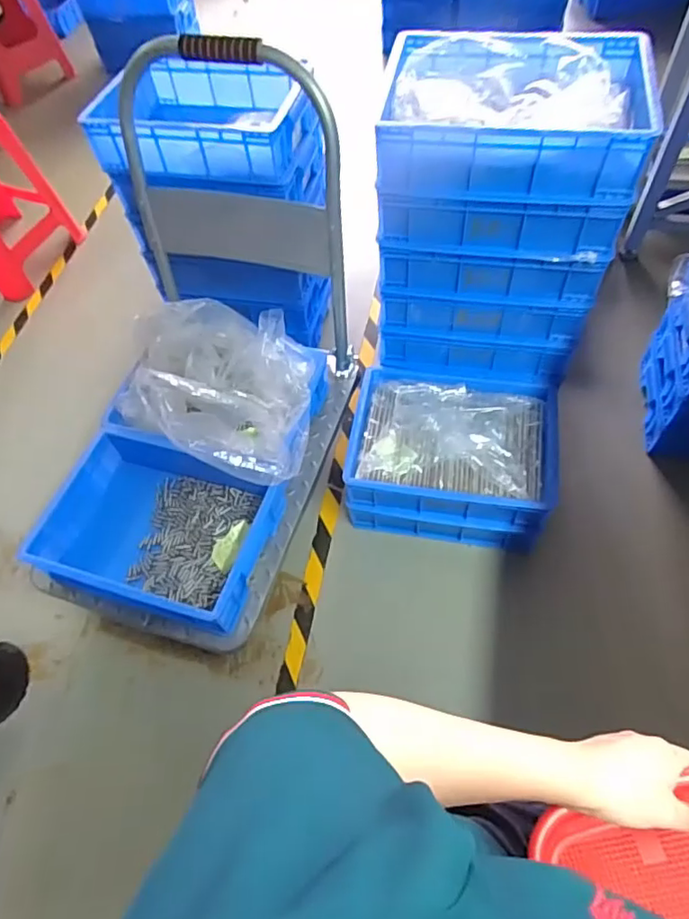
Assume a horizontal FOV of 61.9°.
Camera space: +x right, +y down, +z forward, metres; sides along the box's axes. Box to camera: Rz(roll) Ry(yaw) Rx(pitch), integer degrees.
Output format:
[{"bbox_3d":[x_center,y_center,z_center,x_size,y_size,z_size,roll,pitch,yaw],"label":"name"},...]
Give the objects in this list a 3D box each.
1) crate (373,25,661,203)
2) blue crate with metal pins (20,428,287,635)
[{"bbox_3d":[0.273,-0.561,0.928,0.387,0.111,0.303,9,60,10],"label":"crate"},{"bbox_3d":[-0.347,0.121,1.106,0.402,0.100,0.316,13,60,12],"label":"blue crate with metal pins"}]

